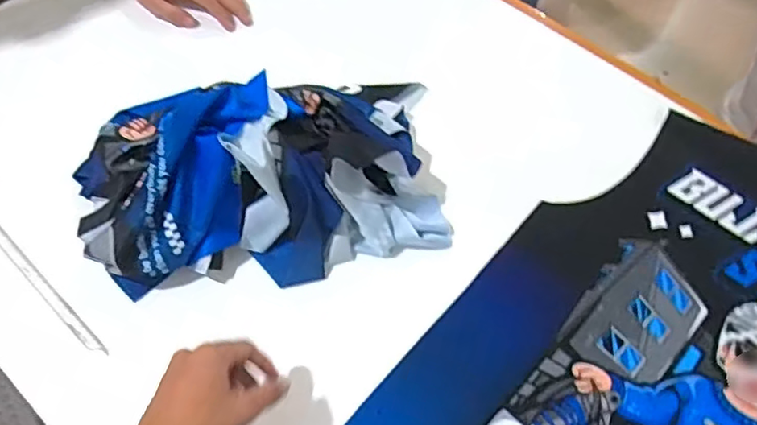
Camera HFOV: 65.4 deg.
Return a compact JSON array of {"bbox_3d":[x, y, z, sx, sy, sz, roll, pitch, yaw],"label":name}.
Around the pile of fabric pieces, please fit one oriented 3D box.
[{"bbox_3d":[-0.118,-0.064,0.638,0.373,0.134,0.236,-7,61,-6],"label":"pile of fabric pieces"}]

